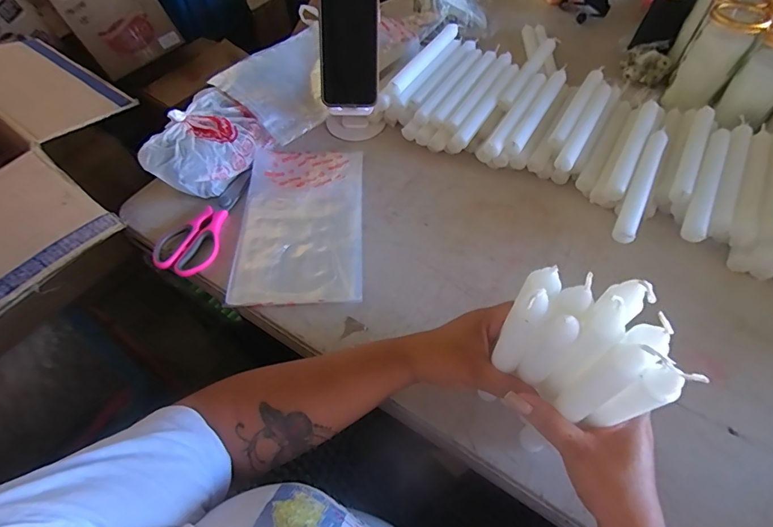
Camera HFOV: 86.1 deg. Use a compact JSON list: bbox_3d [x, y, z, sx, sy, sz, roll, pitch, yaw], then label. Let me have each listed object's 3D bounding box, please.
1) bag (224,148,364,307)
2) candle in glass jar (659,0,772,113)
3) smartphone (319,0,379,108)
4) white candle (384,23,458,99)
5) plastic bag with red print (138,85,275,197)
[{"bbox_3d":[-0.112,-0.059,0.539,0.158,0.009,0.243,-2,56,1],"label":"bag"},{"bbox_3d":[0.471,-0.296,0.600,0.068,0.126,0.077,30,62,21],"label":"candle in glass jar"},{"bbox_3d":[-0.051,-0.297,0.560,0.079,0.157,0.013,3,15,10],"label":"smartphone"},{"bbox_3d":[0.060,-0.317,0.634,0.024,0.017,0.200,24,60,18],"label":"white candle"},{"bbox_3d":[-0.251,-0.158,0.565,0.103,0.071,0.151,31,62,21],"label":"plastic bag with red print"}]

